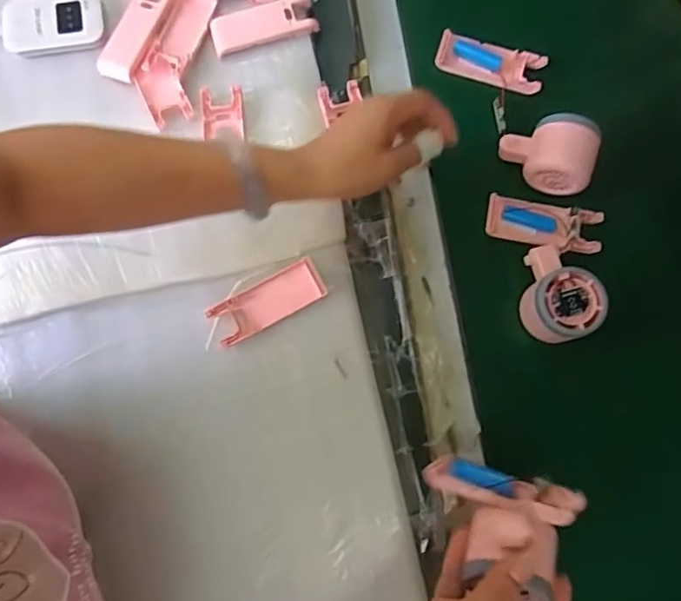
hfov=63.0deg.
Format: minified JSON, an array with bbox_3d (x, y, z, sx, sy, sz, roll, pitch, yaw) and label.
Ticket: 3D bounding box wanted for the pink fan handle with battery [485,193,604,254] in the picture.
[{"bbox_3d":[0.188,-0.071,0.516,0.105,0.011,0.040,9,80,3],"label":"pink fan handle with battery"}]

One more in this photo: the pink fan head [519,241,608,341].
[{"bbox_3d":[0.192,-0.007,0.482,0.060,0.041,0.082,3,80,2],"label":"pink fan head"}]

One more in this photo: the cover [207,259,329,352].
[{"bbox_3d":[-0.065,0.001,0.496,0.103,0.008,0.038,-28,80,-4],"label":"cover"}]

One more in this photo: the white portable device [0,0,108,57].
[{"bbox_3d":[-0.284,-0.276,0.552,0.103,0.009,0.064,-6,79,0],"label":"white portable device"}]

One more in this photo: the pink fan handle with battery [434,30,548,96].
[{"bbox_3d":[0.148,-0.236,0.551,0.105,0.017,0.039,16,80,4],"label":"pink fan handle with battery"}]

